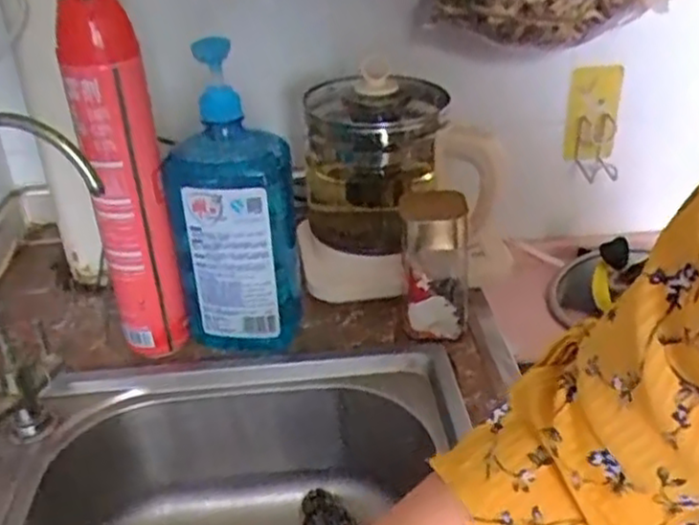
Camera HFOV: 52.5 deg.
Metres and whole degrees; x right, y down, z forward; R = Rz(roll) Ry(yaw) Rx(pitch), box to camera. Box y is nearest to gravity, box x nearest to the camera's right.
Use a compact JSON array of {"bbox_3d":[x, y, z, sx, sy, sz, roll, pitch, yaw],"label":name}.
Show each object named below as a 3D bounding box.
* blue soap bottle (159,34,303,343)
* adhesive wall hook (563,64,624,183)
[{"bbox_3d":[-0.105,-0.042,0.639,0.110,0.291,0.050,-6,32,-8],"label":"blue soap bottle"},{"bbox_3d":[0.329,-0.187,0.960,0.083,0.152,0.022,-8,28,-13],"label":"adhesive wall hook"}]

